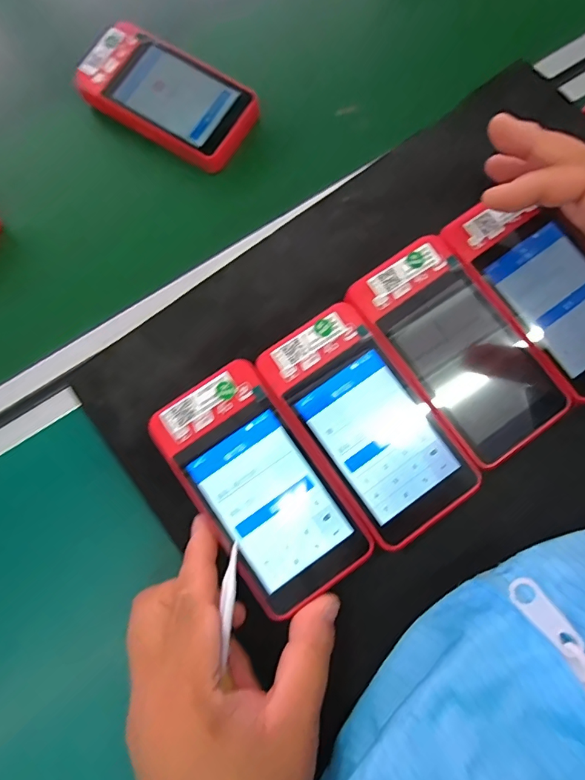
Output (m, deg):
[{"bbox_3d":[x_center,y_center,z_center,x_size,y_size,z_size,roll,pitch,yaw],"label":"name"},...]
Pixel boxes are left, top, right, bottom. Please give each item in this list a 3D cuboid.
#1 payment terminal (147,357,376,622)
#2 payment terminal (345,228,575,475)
[{"bbox_3d":[-0.016,0.048,0.233,0.061,0.020,0.117,-35,81,-5],"label":"payment terminal"},{"bbox_3d":[0.087,-0.021,0.247,0.061,0.022,0.118,-36,81,-5],"label":"payment terminal"}]

